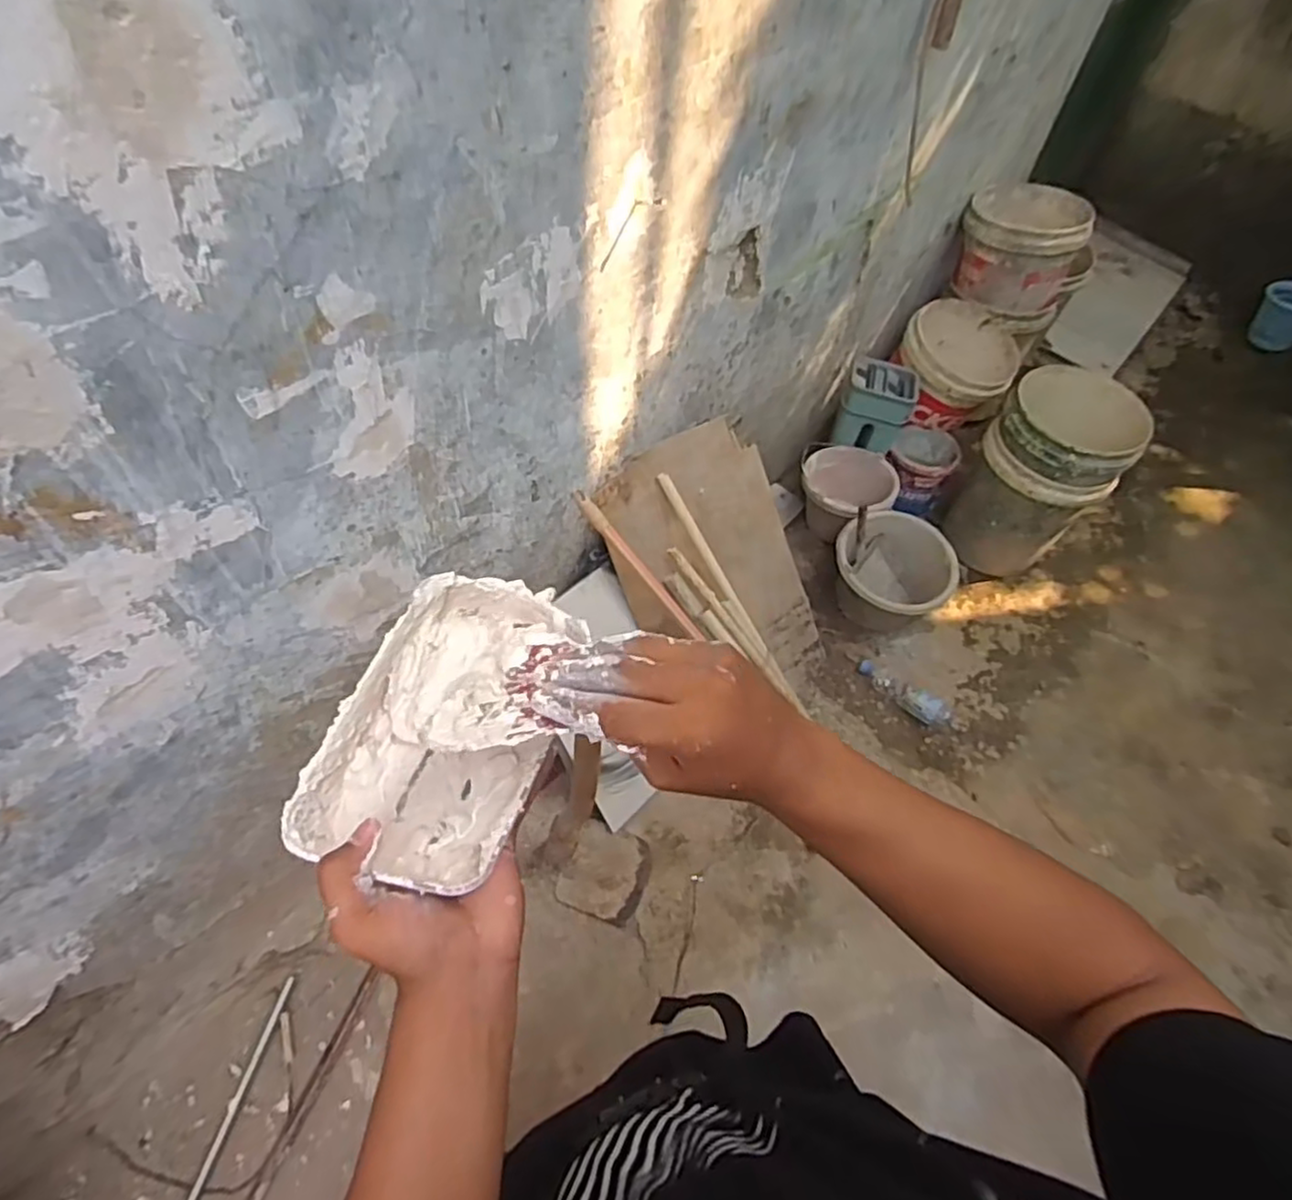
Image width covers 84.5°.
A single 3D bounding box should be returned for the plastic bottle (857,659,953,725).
[{"bbox_3d":[0.626,0.227,1.729,0.247,0.061,0.070,35,60,18],"label":"plastic bottle"}]

